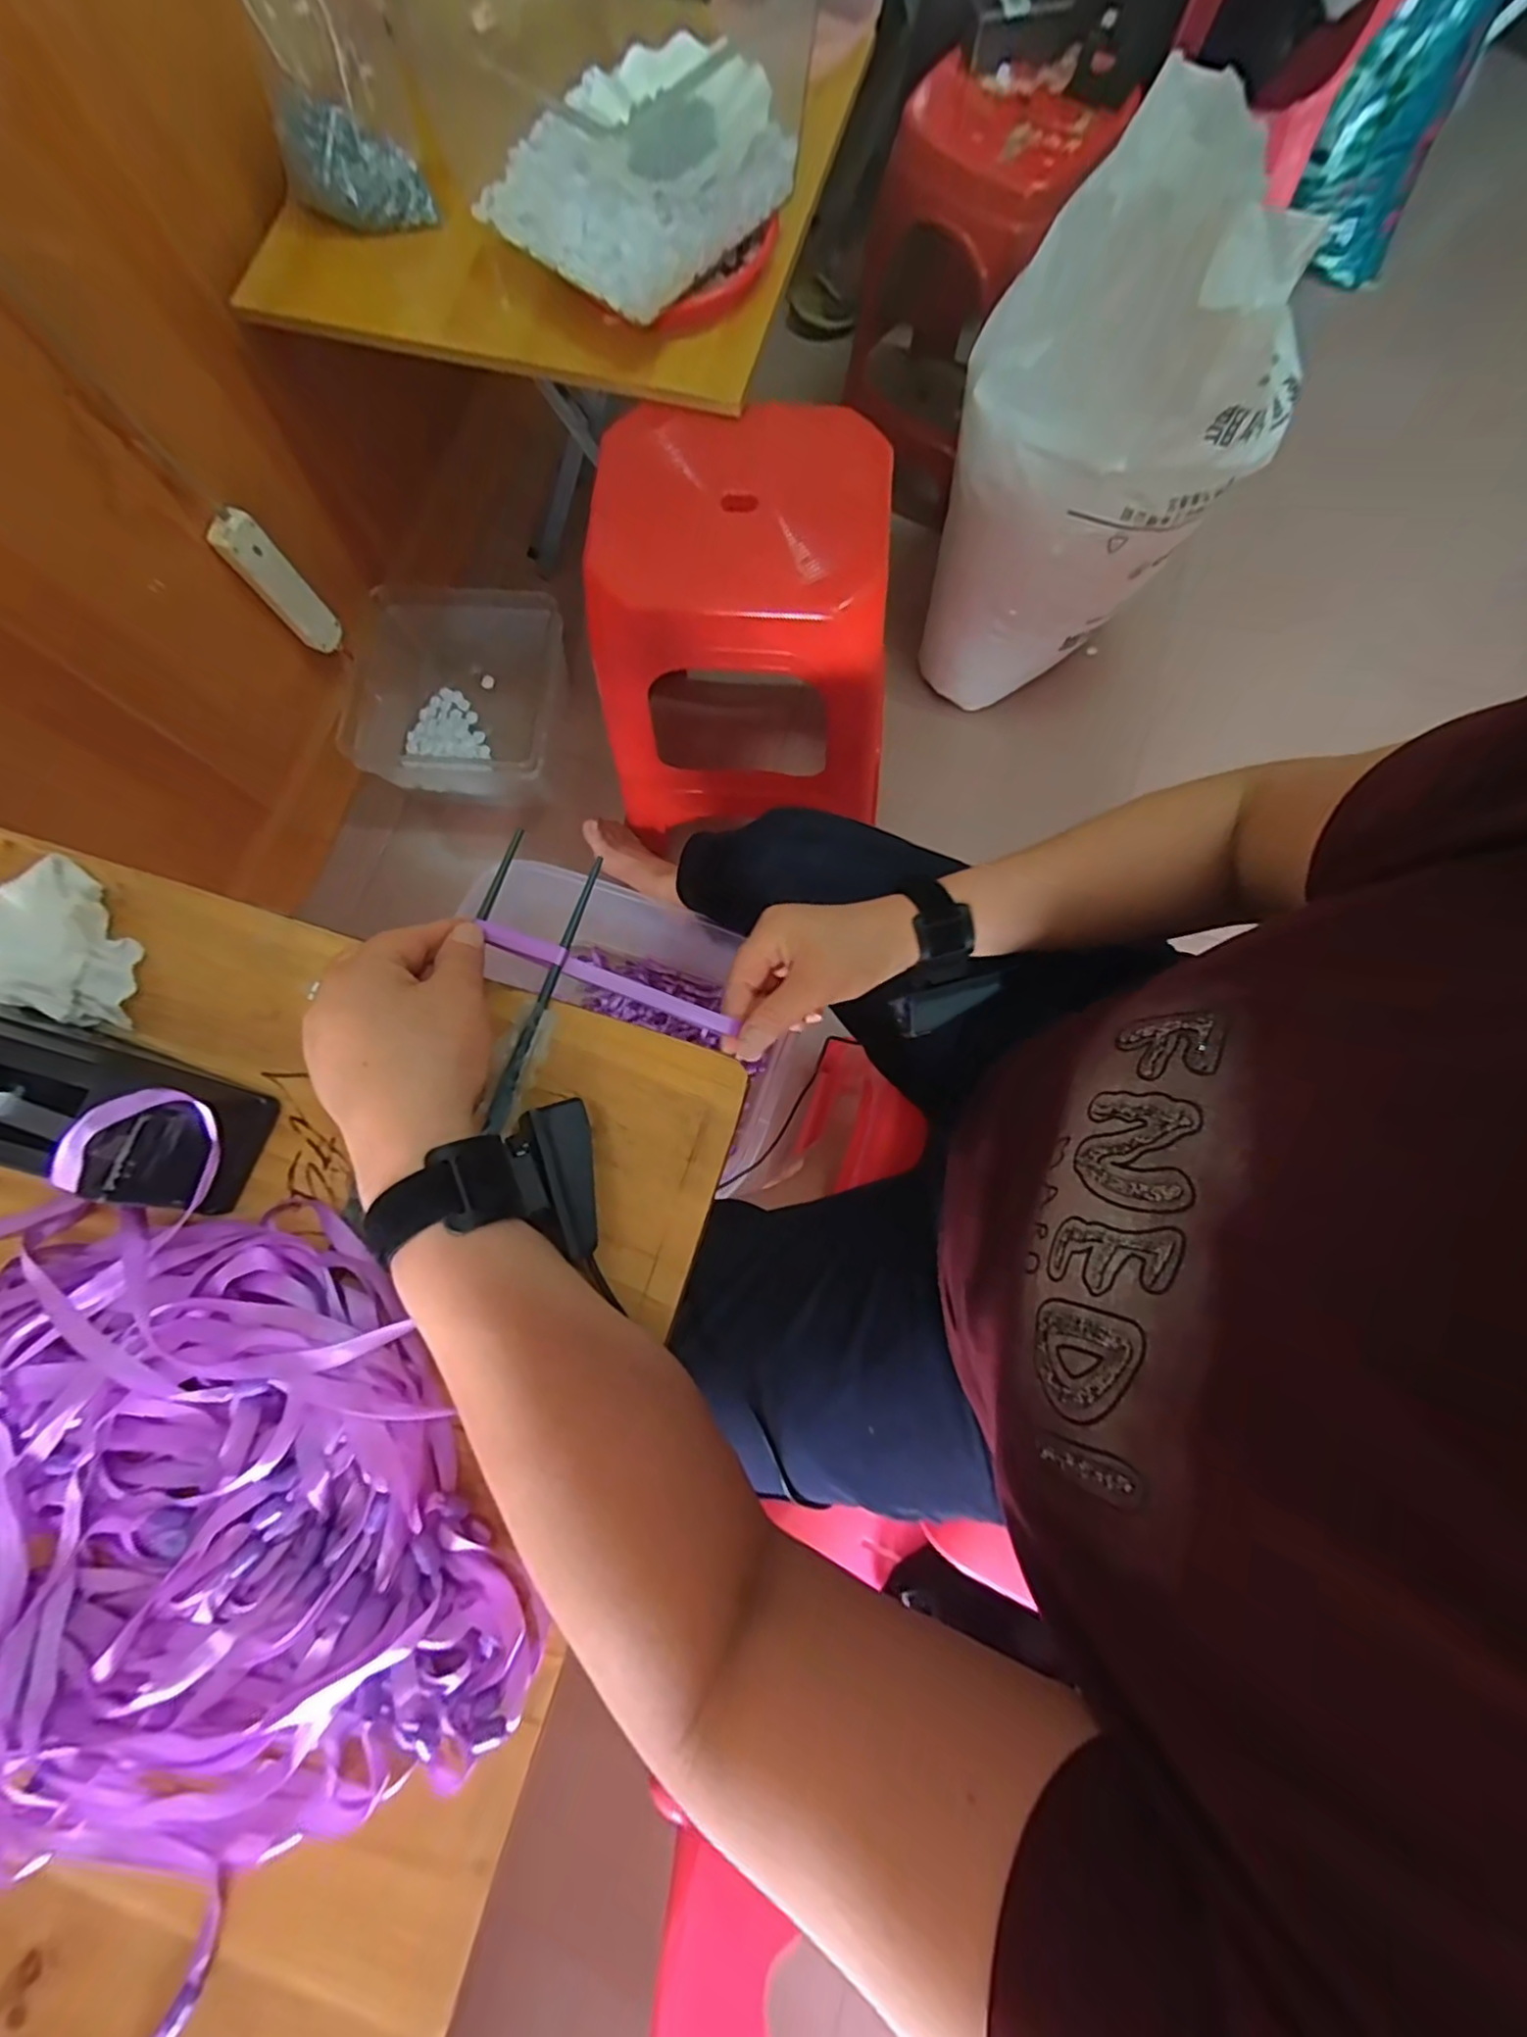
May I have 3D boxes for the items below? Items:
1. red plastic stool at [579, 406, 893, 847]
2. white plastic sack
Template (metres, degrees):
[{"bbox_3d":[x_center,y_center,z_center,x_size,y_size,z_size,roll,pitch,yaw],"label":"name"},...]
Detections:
[{"bbox_3d":[-0.023,-0.470,0.880,0.344,0.417,0.295,3,79,1],"label":"red plastic stool"},{"bbox_3d":[0.453,-0.747,0.913,0.340,0.576,0.269,-2,79,0],"label":"white plastic sack"}]

